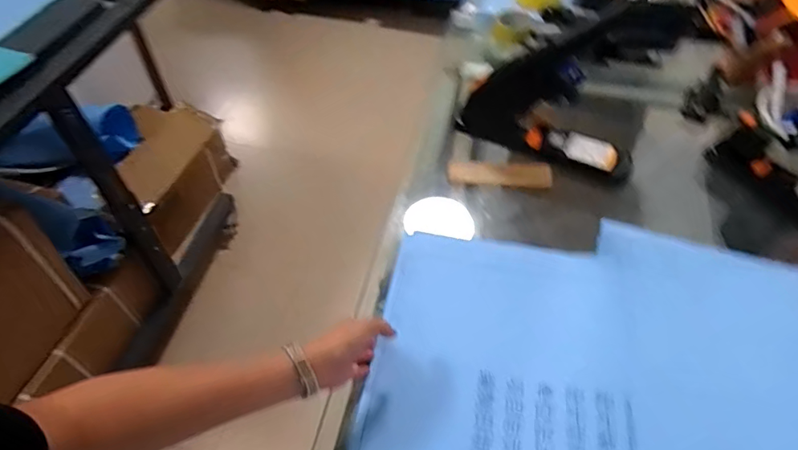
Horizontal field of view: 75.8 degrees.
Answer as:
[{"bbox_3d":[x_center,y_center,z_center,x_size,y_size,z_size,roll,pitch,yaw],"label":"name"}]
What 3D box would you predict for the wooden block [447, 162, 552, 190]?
[{"bbox_3d":[0.177,-0.088,0.905,0.176,0.034,0.032,2,51,1],"label":"wooden block"}]

